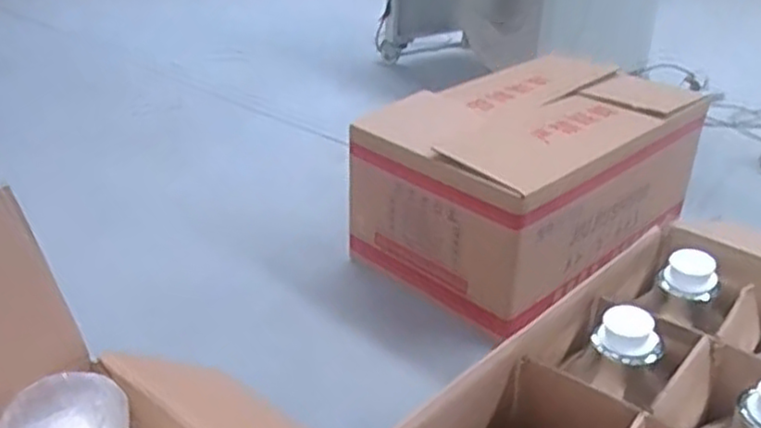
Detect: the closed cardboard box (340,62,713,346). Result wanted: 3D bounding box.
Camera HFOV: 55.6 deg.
[{"bbox_3d":[0.323,-0.098,1.567,0.699,0.282,0.438,-24,38,-37],"label":"closed cardboard box"}]

